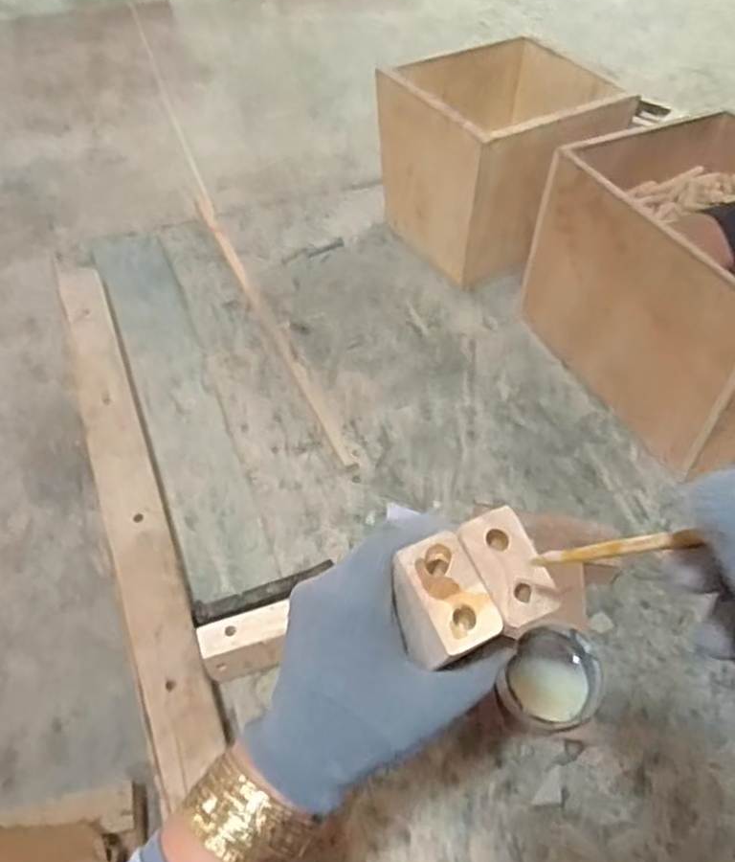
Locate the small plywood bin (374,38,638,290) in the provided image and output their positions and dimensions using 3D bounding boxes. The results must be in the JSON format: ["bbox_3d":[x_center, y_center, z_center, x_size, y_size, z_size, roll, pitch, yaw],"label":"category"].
[{"bbox_3d":[0.167,-0.371,0.980,0.261,0.208,0.243,-24,54,-20],"label":"small plywood bin"}]

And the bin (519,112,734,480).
[{"bbox_3d":[0.390,-0.172,0.834,0.263,0.222,0.326,-19,52,-16],"label":"bin"}]

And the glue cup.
[{"bbox_3d":[0.155,0.212,0.612,0.081,0.068,0.086,0,49,-1],"label":"glue cup"}]

